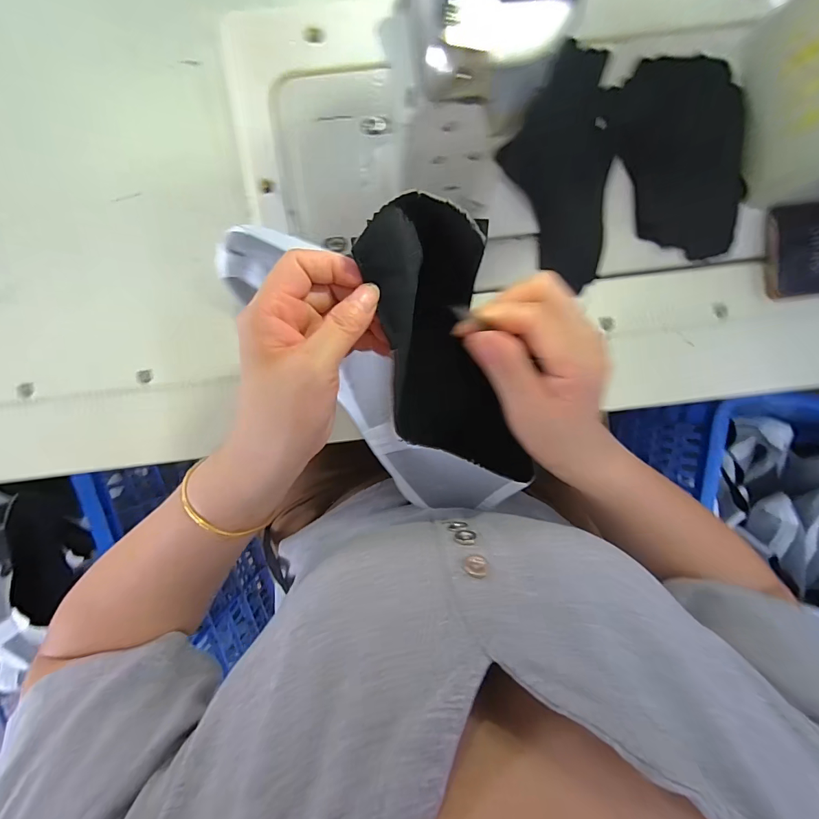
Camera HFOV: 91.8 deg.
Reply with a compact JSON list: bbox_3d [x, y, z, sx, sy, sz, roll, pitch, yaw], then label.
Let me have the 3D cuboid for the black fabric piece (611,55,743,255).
[{"bbox_3d":[0.220,-0.197,0.314,0.090,0.025,0.146,-21,91,-1],"label":"black fabric piece"}]

